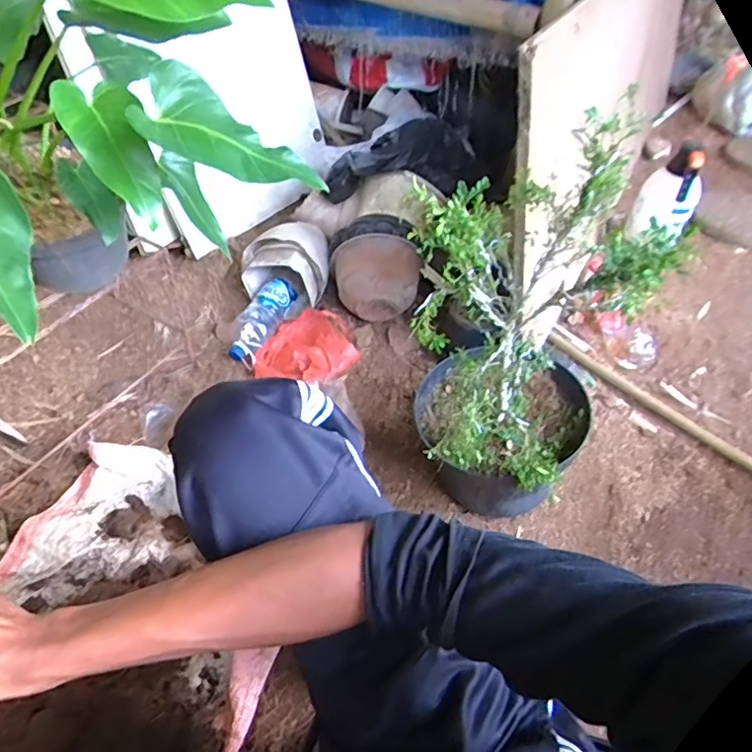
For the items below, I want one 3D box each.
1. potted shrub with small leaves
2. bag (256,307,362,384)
[{"bbox_3d":[0.213,-0.076,0.830,0.274,0.578,0.395,16,45,14],"label":"potted shrub with small leaves"},{"bbox_3d":[-0.140,-0.057,1.197,0.194,0.049,0.217,16,45,13],"label":"bag"}]

